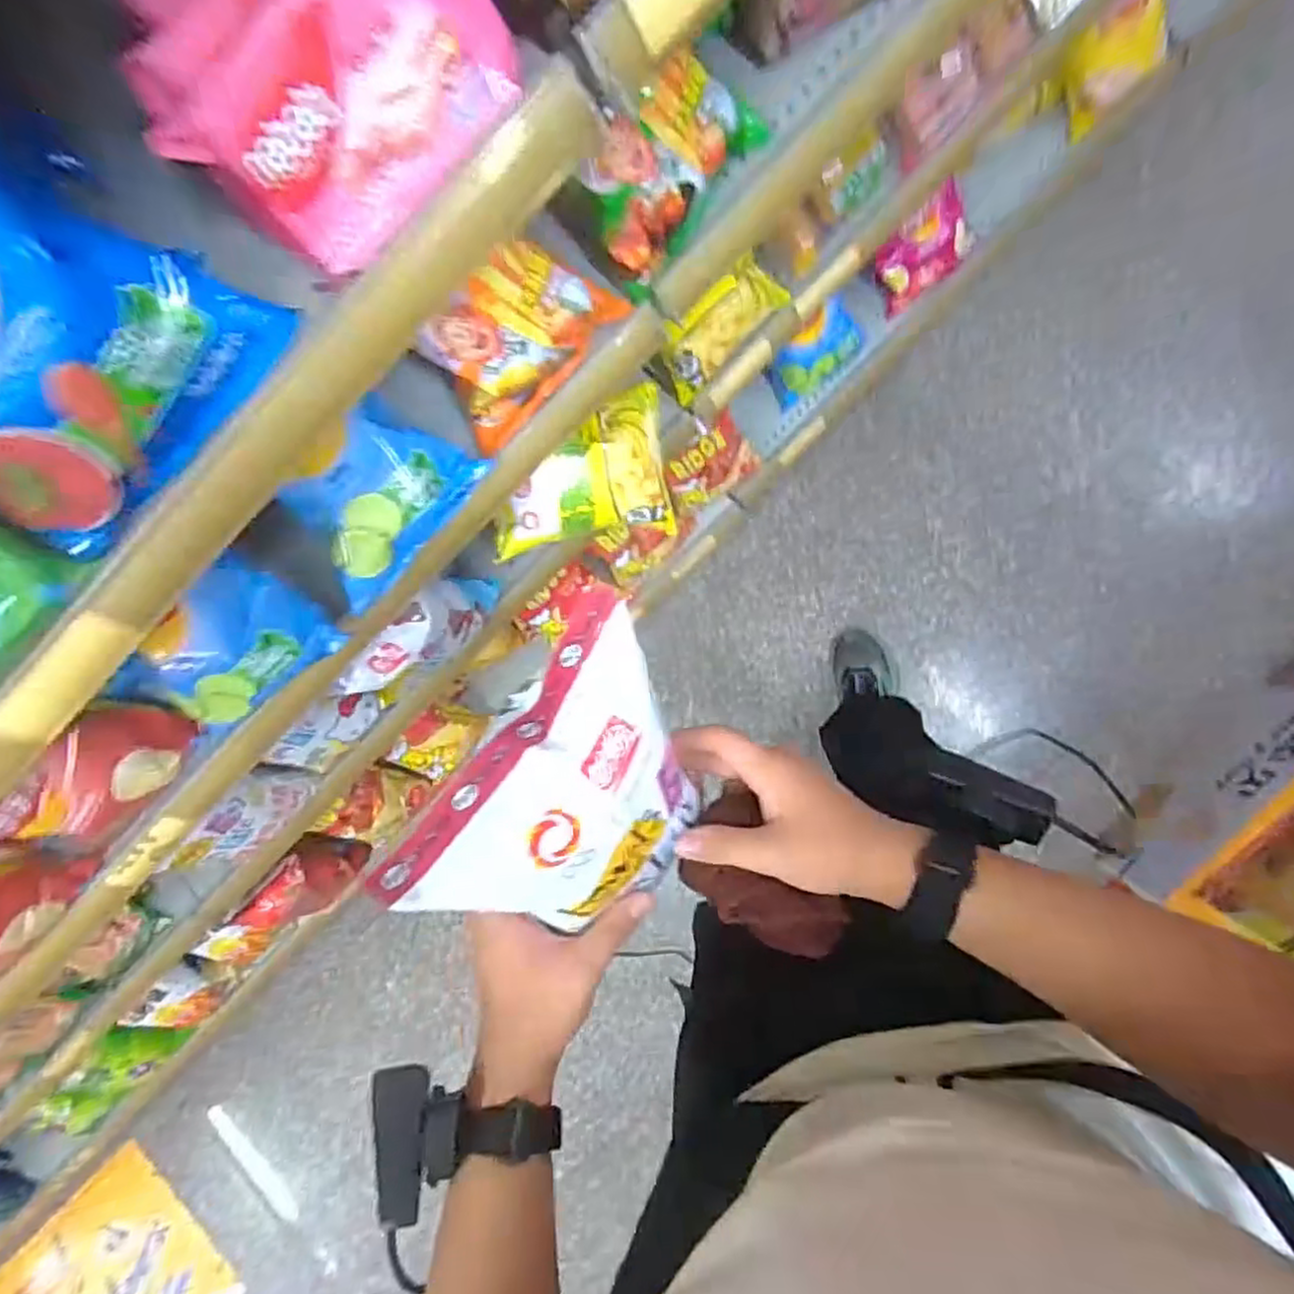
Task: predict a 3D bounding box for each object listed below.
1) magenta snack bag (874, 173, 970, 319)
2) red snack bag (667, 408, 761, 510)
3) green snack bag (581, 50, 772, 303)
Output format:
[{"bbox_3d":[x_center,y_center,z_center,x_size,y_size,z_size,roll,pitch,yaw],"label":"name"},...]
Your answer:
[{"bbox_3d":[0.394,-0.584,1.058,0.136,0.132,0.055,-30,48,16],"label":"magenta snack bag"},{"bbox_3d":[0.087,-0.277,1.079,0.139,0.155,0.048,-39,59,8],"label":"red snack bag"},{"bbox_3d":[0.014,-0.357,0.532,0.156,0.112,0.048,-46,53,12],"label":"green snack bag"}]

